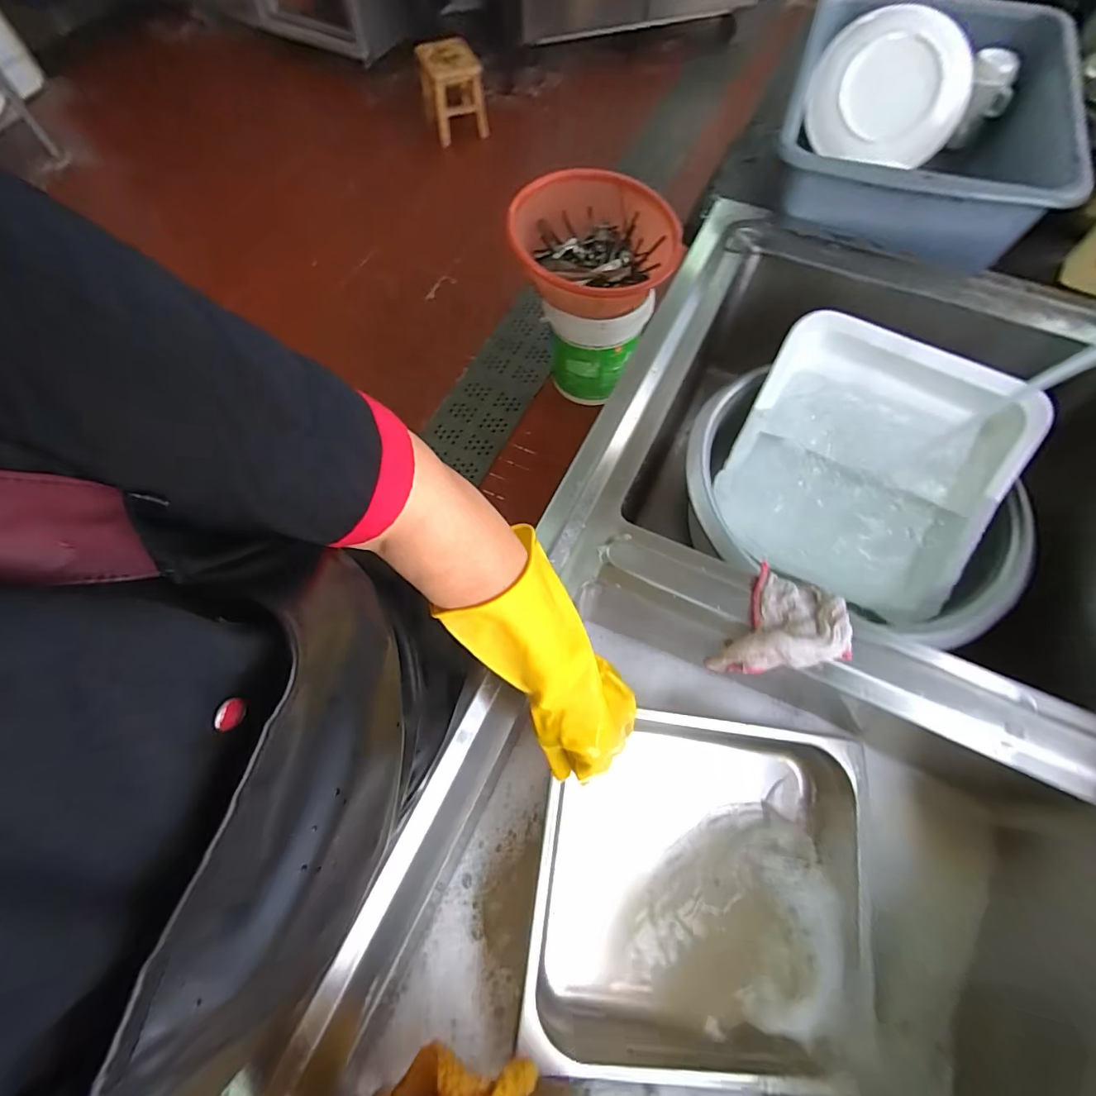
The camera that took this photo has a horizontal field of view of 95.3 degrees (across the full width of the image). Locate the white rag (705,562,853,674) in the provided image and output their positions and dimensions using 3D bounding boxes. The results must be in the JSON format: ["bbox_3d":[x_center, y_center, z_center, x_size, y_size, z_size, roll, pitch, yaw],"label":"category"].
[{"bbox_3d":[0.231,0.085,0.487,0.095,0.073,0.108,33,70,13],"label":"white rag"}]

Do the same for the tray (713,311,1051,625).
[{"bbox_3d":[0.409,-0.104,0.653,0.309,0.069,0.323,30,85,15],"label":"tray"}]

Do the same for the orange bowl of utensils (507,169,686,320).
[{"bbox_3d":[0.122,-0.775,1.278,0.414,0.131,0.406,0,66,0],"label":"orange bowl of utensils"}]

